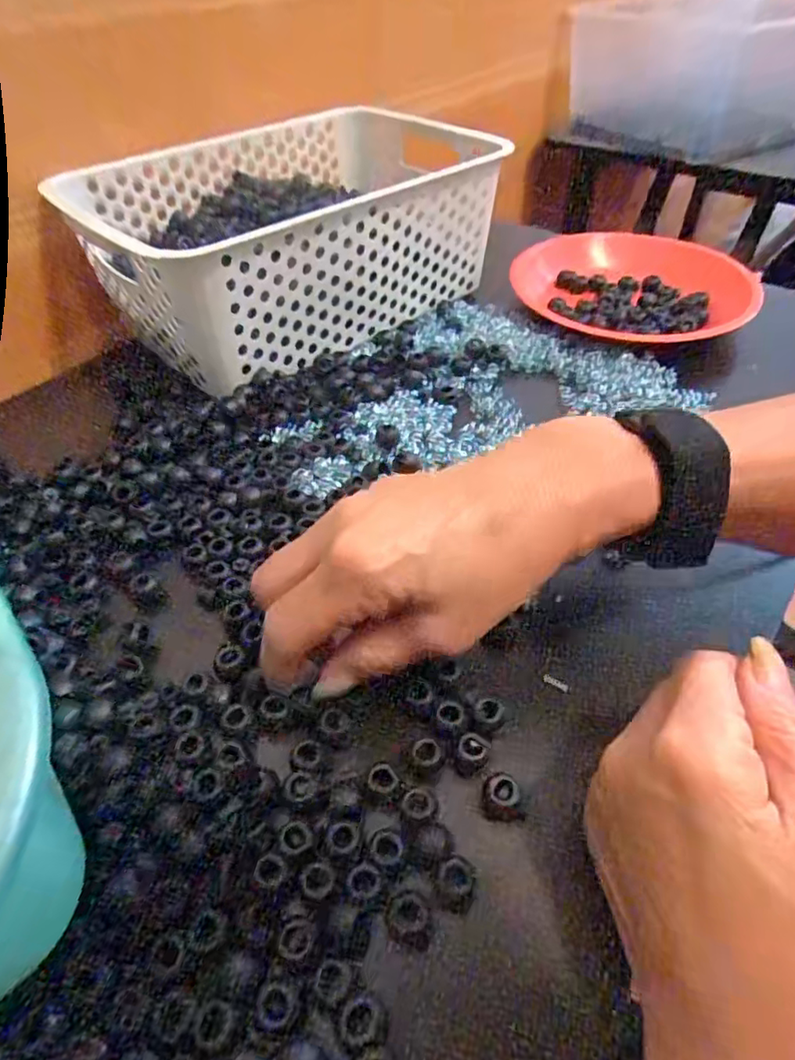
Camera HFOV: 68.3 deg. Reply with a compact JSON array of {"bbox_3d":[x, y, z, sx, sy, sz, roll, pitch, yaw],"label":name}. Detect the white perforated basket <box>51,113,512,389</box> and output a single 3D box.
[{"bbox_3d":[-0.081,-0.253,0.491,0.324,0.102,0.236,-36,56,-28],"label":"white perforated basket"}]

